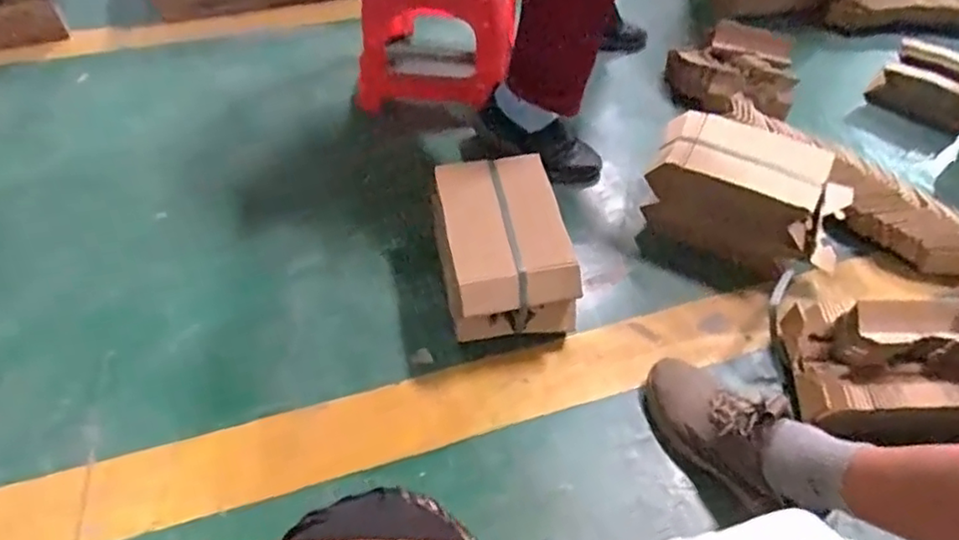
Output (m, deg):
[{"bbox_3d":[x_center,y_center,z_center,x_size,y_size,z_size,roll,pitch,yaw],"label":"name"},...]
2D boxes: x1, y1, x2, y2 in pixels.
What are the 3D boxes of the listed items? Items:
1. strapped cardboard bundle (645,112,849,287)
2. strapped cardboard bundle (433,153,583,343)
[{"bbox_3d":[0.420,-0.113,1.007,0.298,0.137,0.198,22,52,16],"label":"strapped cardboard bundle"},{"bbox_3d":[0.029,-0.042,0.898,0.169,0.122,0.243,-7,50,-9],"label":"strapped cardboard bundle"}]

